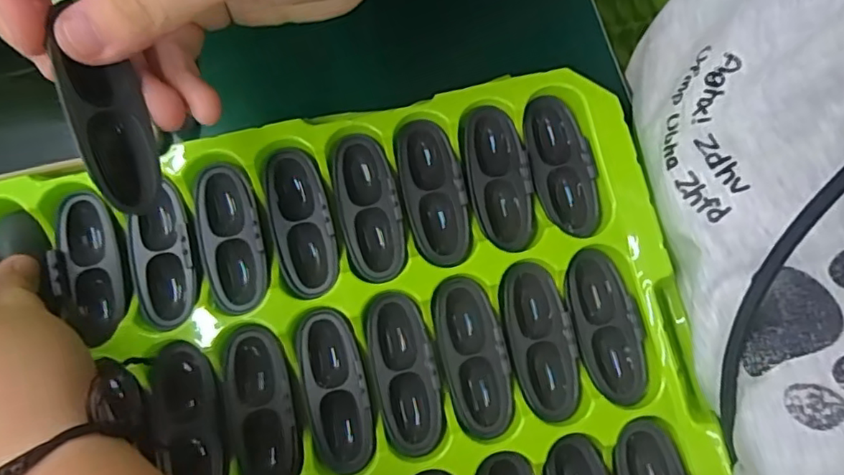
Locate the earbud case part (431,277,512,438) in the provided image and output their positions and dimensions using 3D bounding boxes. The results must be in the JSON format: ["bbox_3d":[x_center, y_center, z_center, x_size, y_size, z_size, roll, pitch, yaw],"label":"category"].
[{"bbox_3d":[0.022,0.052,0.246,0.027,0.012,0.066,-13,81,-5],"label":"earbud case part"}]

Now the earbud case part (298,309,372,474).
[{"bbox_3d":[-0.038,0.065,0.240,0.028,0.008,0.066,-13,81,-5],"label":"earbud case part"}]

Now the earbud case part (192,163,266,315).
[{"bbox_3d":[-0.085,0.000,0.247,0.028,0.007,0.064,-12,81,-4],"label":"earbud case part"}]

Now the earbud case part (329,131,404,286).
[{"bbox_3d":[-0.024,-0.014,0.254,0.027,0.009,0.067,-13,81,-5],"label":"earbud case part"}]

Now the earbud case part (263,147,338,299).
[{"bbox_3d":[-0.054,-0.007,0.251,0.027,0.009,0.066,-15,81,-5],"label":"earbud case part"}]

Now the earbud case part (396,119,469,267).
[{"bbox_3d":[0.005,-0.021,0.256,0.027,0.009,0.067,-13,81,-5],"label":"earbud case part"}]

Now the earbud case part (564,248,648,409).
[{"bbox_3d":[0.081,0.039,0.251,0.029,0.010,0.066,-14,81,-5],"label":"earbud case part"}]

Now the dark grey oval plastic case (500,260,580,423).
[{"bbox_3d":[0.052,0.045,0.249,0.029,0.009,0.067,-11,81,-4],"label":"dark grey oval plastic case"}]

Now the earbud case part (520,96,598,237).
[{"bbox_3d":[0.065,-0.033,0.261,0.028,0.008,0.067,-14,81,-5],"label":"earbud case part"}]

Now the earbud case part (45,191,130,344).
[{"bbox_3d":[-0.145,0.013,0.245,0.027,0.013,0.063,-12,81,-4],"label":"earbud case part"}]

